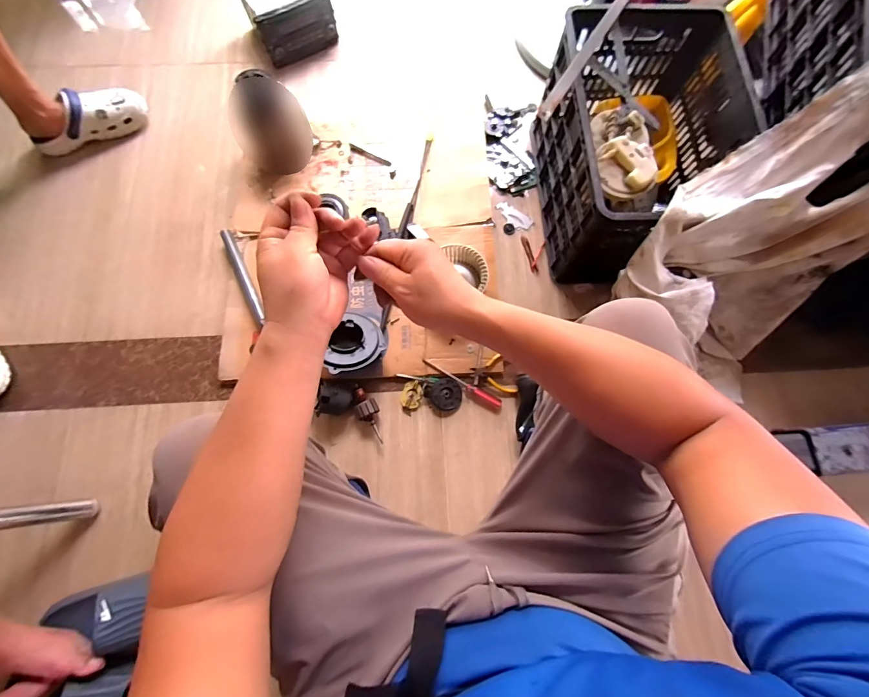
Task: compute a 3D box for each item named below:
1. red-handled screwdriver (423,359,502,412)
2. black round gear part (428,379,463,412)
[{"bbox_3d":[0.059,0.083,0.832,0.189,0.019,0.031,28,77,6],"label":"red-handled screwdriver"},{"bbox_3d":[0.024,0.101,0.829,0.069,0.014,0.067,0,76,0],"label":"black round gear part"}]

